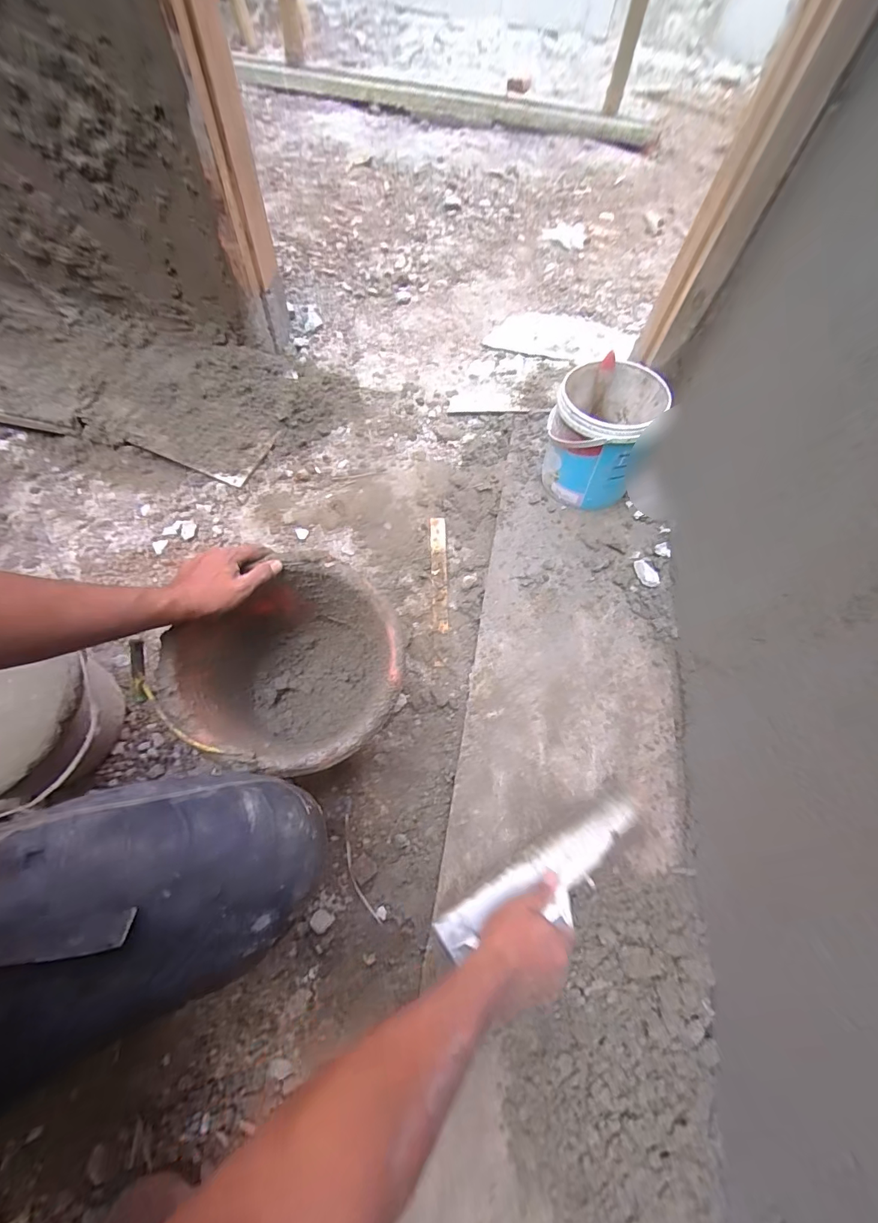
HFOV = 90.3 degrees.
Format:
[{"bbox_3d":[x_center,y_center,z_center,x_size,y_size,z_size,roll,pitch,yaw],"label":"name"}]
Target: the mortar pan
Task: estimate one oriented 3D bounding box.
[{"bbox_3d":[-0.192,0.094,0.610,0.281,0.198,0.257,0,61,0],"label":"mortar pan"}]

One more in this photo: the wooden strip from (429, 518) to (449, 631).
[{"bbox_3d":[0.000,-0.073,0.821,0.029,0.007,0.234,0,69,-5],"label":"wooden strip"}]

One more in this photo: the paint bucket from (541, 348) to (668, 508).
[{"bbox_3d":[0.292,-0.321,0.812,0.167,0.185,0.188,22,63,7],"label":"paint bucket"}]

